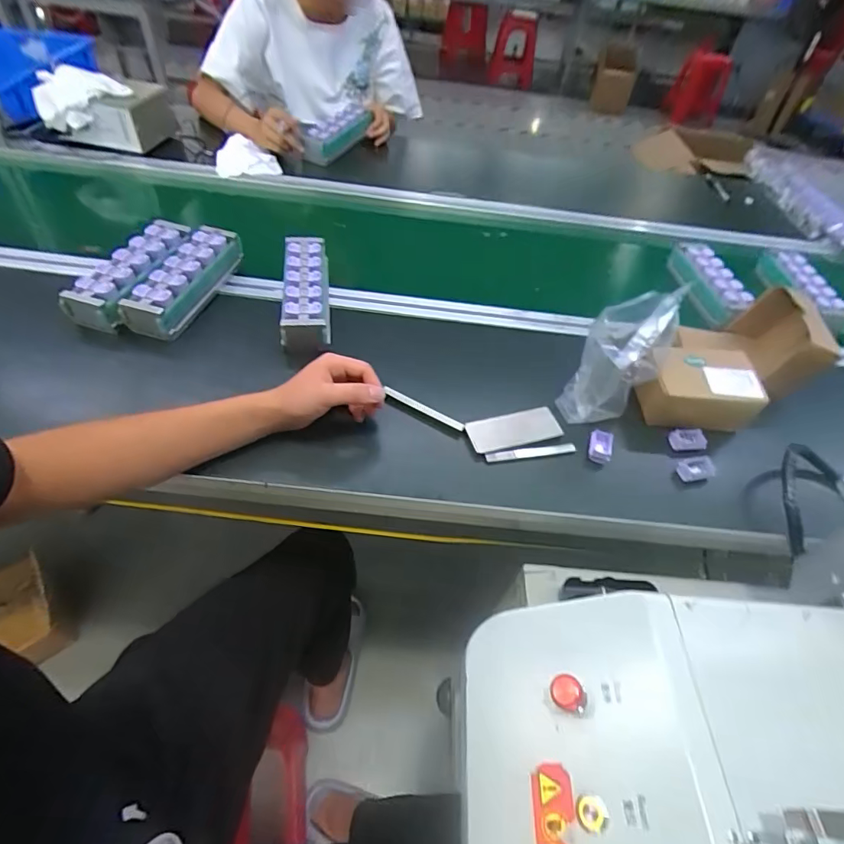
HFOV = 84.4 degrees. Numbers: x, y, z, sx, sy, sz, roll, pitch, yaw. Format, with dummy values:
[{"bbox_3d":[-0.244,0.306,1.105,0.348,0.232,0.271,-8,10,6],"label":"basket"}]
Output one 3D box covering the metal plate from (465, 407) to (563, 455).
[{"bbox_3d":[0.106,0.009,0.537,0.108,0.008,0.040,-11,52,-15],"label":"metal plate"}]

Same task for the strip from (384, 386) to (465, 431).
[{"bbox_3d":[0.003,-0.015,0.537,0.100,0.006,0.008,28,52,11],"label":"strip"}]

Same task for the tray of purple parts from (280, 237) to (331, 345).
[{"bbox_3d":[-0.156,-0.177,0.626,0.061,0.053,0.186,-2,50,-8],"label":"tray of purple parts"}]

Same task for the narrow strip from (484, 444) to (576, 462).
[{"bbox_3d":[0.122,0.034,0.525,0.105,0.008,0.010,-5,51,-11],"label":"narrow strip"}]

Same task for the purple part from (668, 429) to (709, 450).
[{"bbox_3d":[0.315,0.021,0.551,0.037,0.019,0.022,4,50,-3],"label":"purple part"}]

